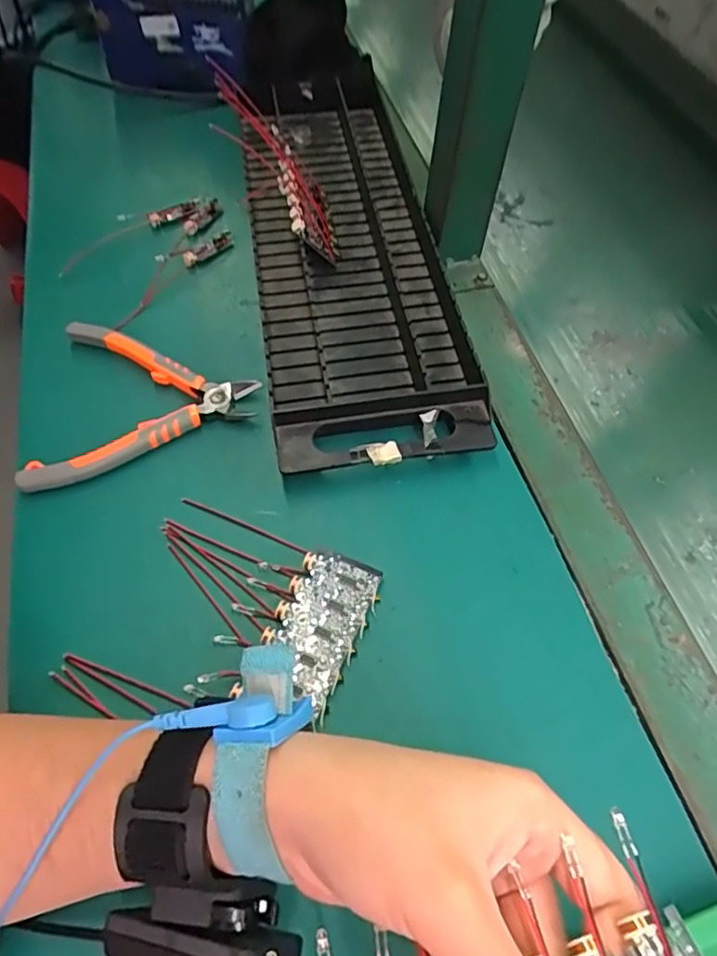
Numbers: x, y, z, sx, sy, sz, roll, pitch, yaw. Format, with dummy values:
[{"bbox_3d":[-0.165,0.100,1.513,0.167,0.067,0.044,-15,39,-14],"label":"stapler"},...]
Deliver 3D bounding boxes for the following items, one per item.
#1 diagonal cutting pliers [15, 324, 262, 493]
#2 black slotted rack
[{"bbox_3d":[-0.139,-0.048,0.402,0.135,0.024,0.130,3,57,-3],"label":"diagonal cutting pliers"},{"bbox_3d":[-0.013,-0.189,0.474,0.138,0.039,0.423,-6,58,-8],"label":"black slotted rack"}]

